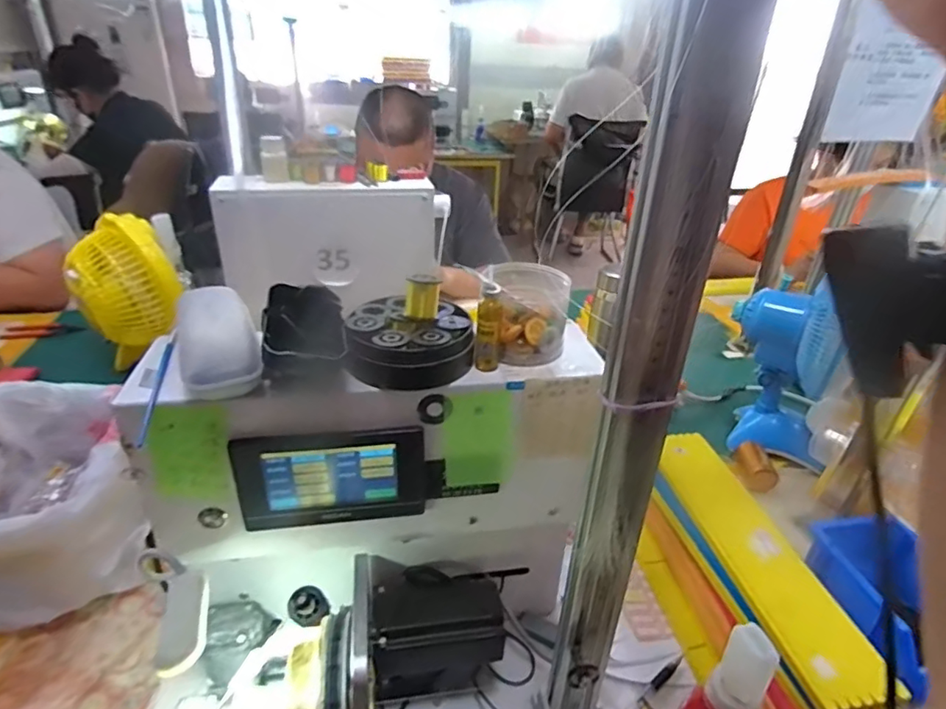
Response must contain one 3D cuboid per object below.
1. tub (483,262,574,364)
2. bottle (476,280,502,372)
[{"bbox_3d":[0.042,-0.030,0.422,0.055,0.066,0.059,2,31,-1],"label":"tub"},{"bbox_3d":[0.012,-0.019,0.411,0.017,0.070,0.020,4,31,2],"label":"bottle"}]

